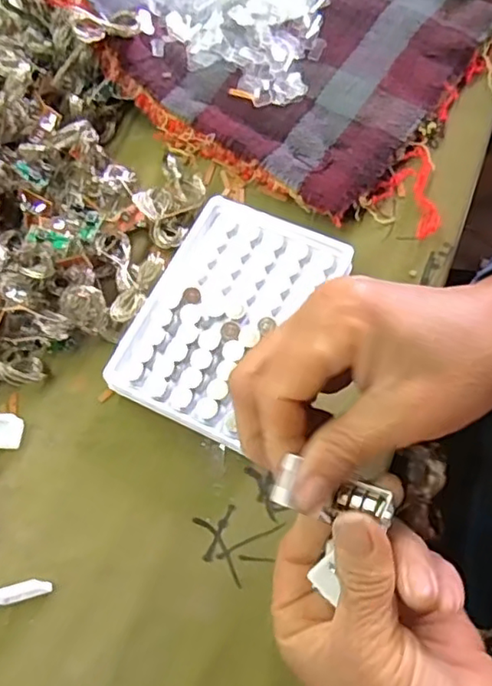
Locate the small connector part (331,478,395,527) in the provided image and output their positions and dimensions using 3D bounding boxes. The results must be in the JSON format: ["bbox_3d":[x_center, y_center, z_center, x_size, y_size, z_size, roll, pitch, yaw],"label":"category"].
[{"bbox_3d":[0.046,0.061,0.235,0.021,0.012,0.013,19,72,7],"label":"small connector part"}]

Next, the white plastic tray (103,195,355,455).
[{"bbox_3d":[-0.012,-0.016,0.343,0.091,0.021,0.131,24,73,16],"label":"white plastic tray"}]

